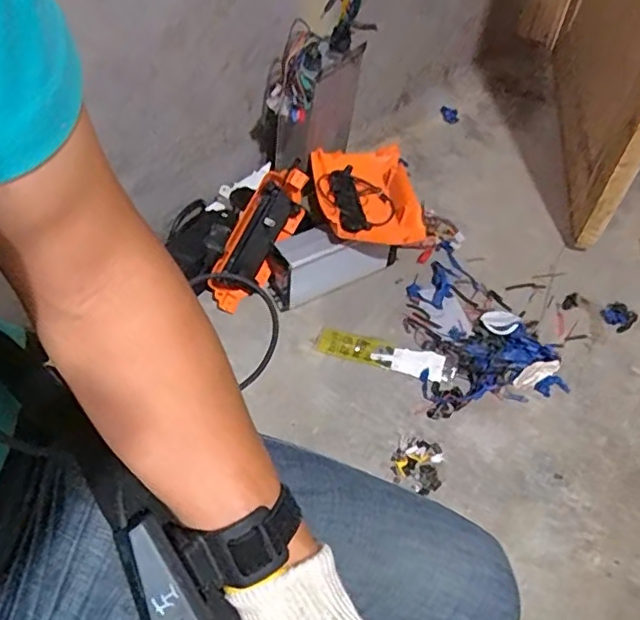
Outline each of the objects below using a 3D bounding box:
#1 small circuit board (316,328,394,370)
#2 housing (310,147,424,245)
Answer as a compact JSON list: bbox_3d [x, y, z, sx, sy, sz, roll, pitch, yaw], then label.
[{"bbox_3d":[0.058,0.067,1.042,0.130,0.011,0.058,15,54,13],"label":"small circuit board"},{"bbox_3d":[0.081,-0.226,1.100,0.190,0.062,0.256,-3,51,-6],"label":"housing"}]

